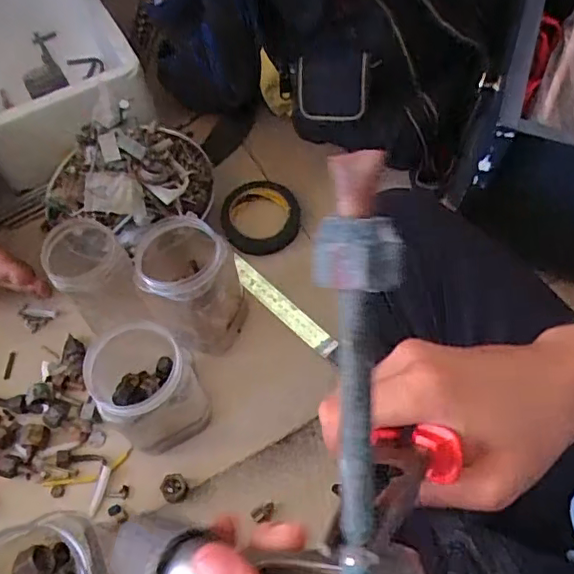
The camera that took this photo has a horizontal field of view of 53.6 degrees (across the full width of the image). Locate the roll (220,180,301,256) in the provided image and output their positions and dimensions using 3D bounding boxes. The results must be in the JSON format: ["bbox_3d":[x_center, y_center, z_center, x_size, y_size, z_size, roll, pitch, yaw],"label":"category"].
[{"bbox_3d":[-0.035,-0.097,0.761,0.102,0.034,0.108,-1,60,2],"label":"roll"}]

